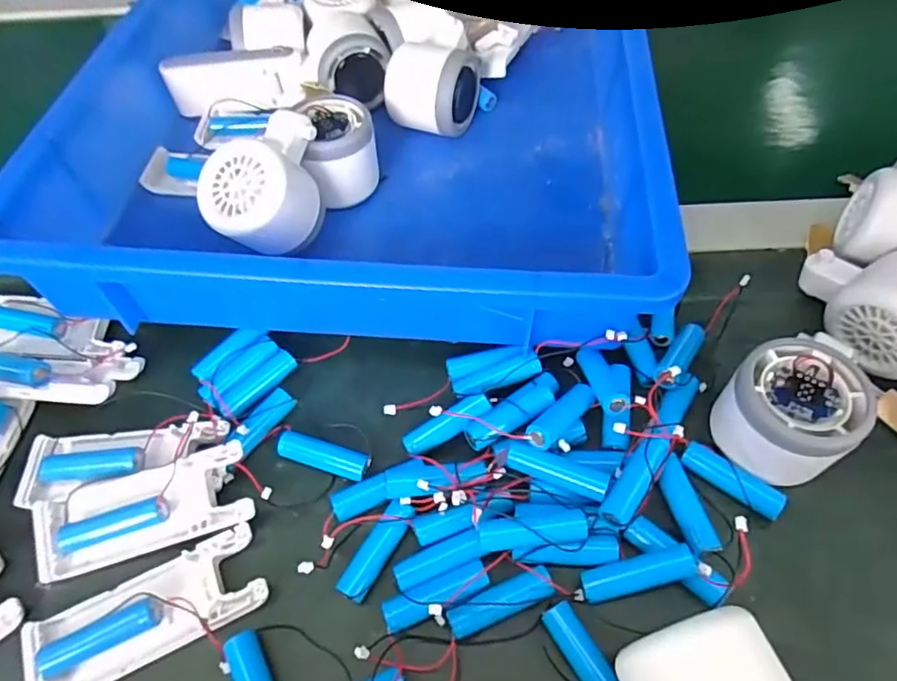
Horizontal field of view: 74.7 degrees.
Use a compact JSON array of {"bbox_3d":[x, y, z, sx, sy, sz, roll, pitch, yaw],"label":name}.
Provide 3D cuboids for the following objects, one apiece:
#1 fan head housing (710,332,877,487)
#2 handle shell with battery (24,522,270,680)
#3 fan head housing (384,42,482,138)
[{"bbox_3d":[0.168,0.034,0.291,0.057,0.048,0.059,-1,57,2],"label":"fan head housing"},{"bbox_3d":[-0.138,0.126,0.272,0.102,0.014,0.039,-23,59,-12],"label":"handle shell with battery"},{"bbox_3d":[-0.011,-0.188,0.436,0.059,0.058,0.064,17,60,13],"label":"fan head housing"}]

